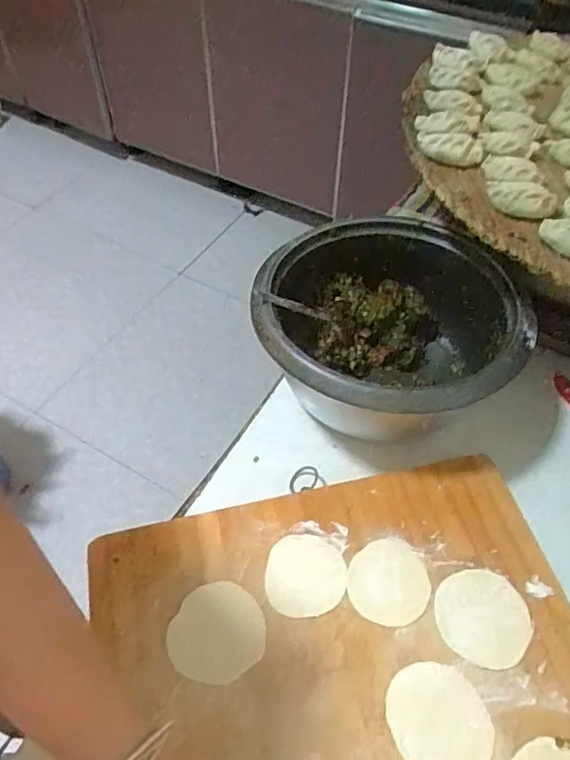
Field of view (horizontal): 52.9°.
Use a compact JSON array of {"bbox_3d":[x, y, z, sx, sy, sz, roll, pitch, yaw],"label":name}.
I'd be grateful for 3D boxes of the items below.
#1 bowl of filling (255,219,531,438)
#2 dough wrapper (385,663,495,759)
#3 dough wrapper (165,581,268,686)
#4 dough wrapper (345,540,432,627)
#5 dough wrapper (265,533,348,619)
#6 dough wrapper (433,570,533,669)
[{"bbox_3d":[0.102,-0.046,0.574,0.247,0.128,0.244,-1,53,1],"label":"bowl of filling"},{"bbox_3d":[0.109,0.240,0.404,0.066,0.004,0.070,-1,53,1],"label":"dough wrapper"},{"bbox_3d":[-0.052,0.192,0.436,0.073,0.004,0.068,-1,59,2],"label":"dough wrapper"},{"bbox_3d":[0.084,0.162,0.460,0.061,0.004,0.066,2,56,-2],"label":"dough wrapper"},{"bbox_3d":[0.017,0.158,0.464,0.063,0.004,0.064,5,54,5],"label":"dough wrapper"},{"bbox_3d":[0.155,0.183,0.447,0.070,0.004,0.070,-1,53,1],"label":"dough wrapper"}]

